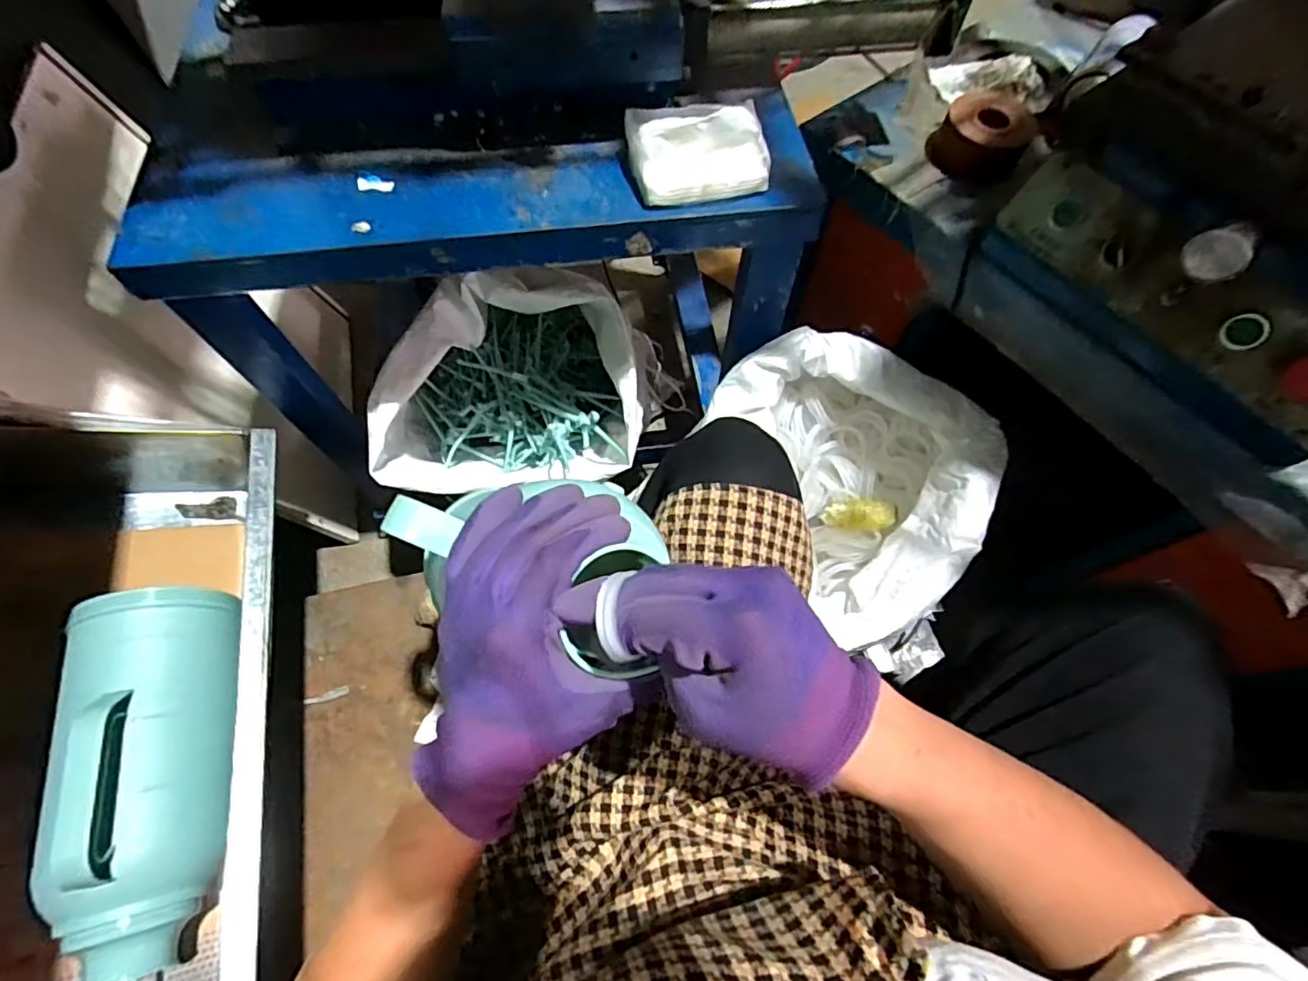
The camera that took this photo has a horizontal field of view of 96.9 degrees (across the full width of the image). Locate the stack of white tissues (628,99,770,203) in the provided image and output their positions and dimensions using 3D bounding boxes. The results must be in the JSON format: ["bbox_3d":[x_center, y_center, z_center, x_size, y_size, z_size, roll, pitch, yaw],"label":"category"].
[{"bbox_3d":[0.041,-0.318,0.534,0.125,0.051,0.083,-7,65,-4],"label":"stack of white tissues"}]

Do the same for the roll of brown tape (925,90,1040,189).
[{"bbox_3d":[0.375,-0.404,0.664,0.104,0.059,0.112,0,65,-1],"label":"roll of brown tape"}]

